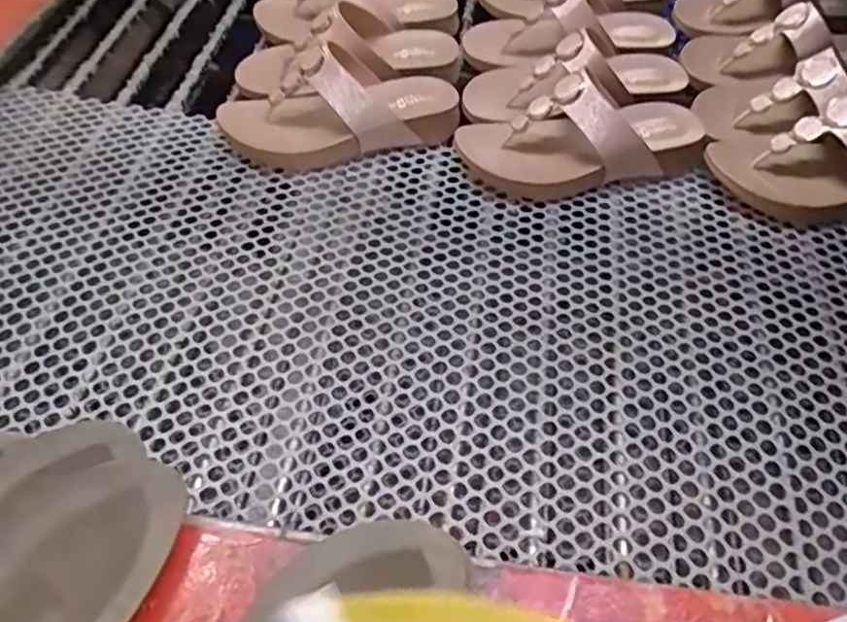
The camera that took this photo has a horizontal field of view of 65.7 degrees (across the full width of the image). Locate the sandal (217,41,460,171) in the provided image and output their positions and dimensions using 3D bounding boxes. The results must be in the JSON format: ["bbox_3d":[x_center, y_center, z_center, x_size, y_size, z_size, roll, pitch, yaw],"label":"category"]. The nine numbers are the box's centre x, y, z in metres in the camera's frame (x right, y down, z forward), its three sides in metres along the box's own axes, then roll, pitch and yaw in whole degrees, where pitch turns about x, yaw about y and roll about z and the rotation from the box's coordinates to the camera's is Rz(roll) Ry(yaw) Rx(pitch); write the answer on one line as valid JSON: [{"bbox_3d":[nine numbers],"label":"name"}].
[{"bbox_3d":[-0.082,-0.203,0.637,0.223,0.086,0.093,-13,55,-11],"label":"sandal"}]

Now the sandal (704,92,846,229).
[{"bbox_3d":[0.384,-0.138,0.598,0.227,0.083,0.092,6,54,2],"label":"sandal"}]

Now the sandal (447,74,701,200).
[{"bbox_3d":[0.151,-0.166,0.612,0.222,0.081,0.077,-5,54,-5],"label":"sandal"}]

